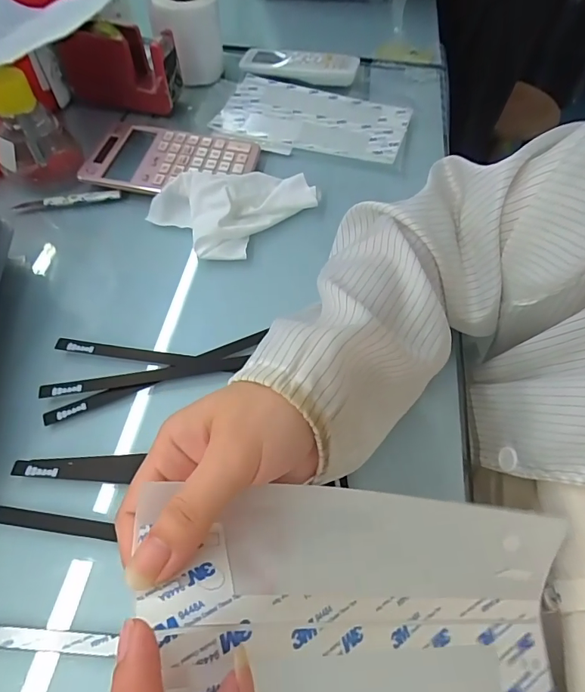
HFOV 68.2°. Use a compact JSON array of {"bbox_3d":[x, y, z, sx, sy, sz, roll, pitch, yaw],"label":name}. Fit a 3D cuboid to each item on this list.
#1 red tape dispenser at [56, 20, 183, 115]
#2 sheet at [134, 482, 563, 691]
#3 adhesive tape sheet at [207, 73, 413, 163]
[{"bbox_3d":[-0.212,-0.345,0.535,0.136,0.081,0.050,8,56,4],"label":"red tape dispenser"},{"bbox_3d":[0.047,0.132,0.193,0.214,0.031,0.124,16,60,-27],"label":"sheet"},{"bbox_3d":[0.024,-0.282,0.540,0.227,0.006,0.142,18,58,11],"label":"adhesive tape sheet"}]

